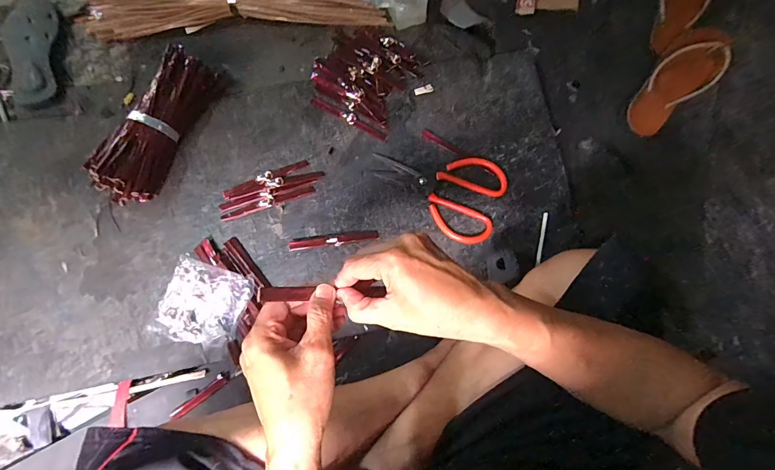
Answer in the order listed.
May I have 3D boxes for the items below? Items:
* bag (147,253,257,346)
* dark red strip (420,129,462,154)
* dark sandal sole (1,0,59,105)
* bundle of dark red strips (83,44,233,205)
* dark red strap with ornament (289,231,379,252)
[{"bbox_3d":[-0.270,0.100,0.534,0.131,0.036,0.116,18,74,-1],"label":"bag"},{"bbox_3d":[0.089,-0.154,0.609,0.074,0.004,0.017,32,74,2],"label":"dark red strip"},{"bbox_3d":[-0.642,-0.341,0.664,0.092,0.015,0.245,-18,78,-11],"label":"dark sandal sole"},{"bbox_3d":[-0.358,-0.170,0.576,0.076,0.077,0.256,25,77,7],"label":"bundle of dark red strips"},{"bbox_3d":[-0.084,0.008,0.576,0.138,0.004,0.016,-7,76,-8],"label":"dark red strap with ornament"}]

